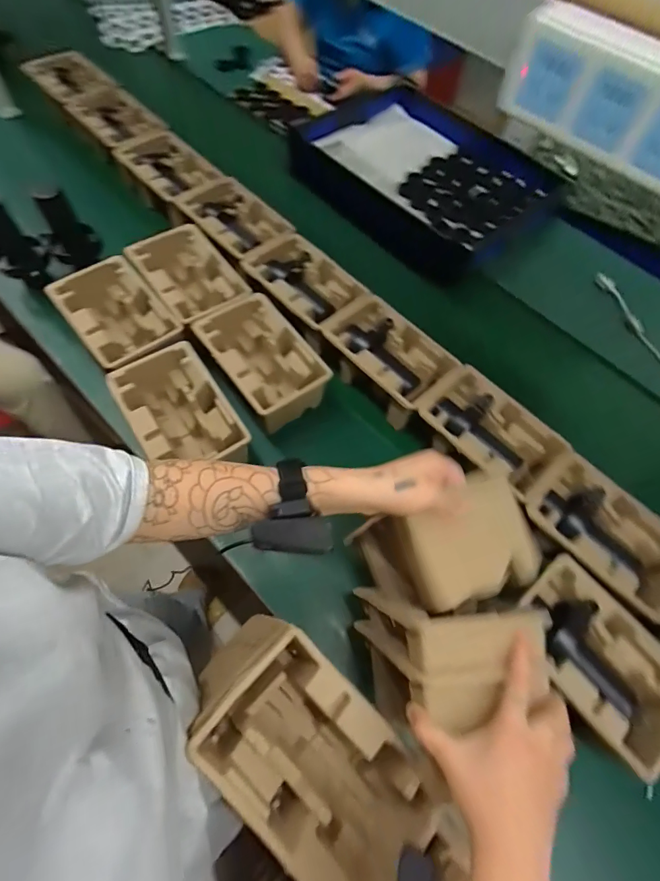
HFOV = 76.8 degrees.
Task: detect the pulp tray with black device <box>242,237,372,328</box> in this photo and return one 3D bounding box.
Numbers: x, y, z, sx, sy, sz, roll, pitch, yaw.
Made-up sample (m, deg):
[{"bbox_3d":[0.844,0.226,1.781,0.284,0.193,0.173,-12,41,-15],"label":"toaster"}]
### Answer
[{"bbox_3d":[-0.051,-0.313,0.850,0.157,0.070,0.234,-36,71,-18],"label":"pulp tray with black device"}]

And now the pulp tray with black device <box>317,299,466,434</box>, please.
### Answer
[{"bbox_3d":[0.108,-0.151,0.802,0.145,0.094,0.230,-40,73,-20],"label":"pulp tray with black device"}]

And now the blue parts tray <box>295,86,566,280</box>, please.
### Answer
[{"bbox_3d":[0.264,-0.728,1.167,0.635,0.138,0.482,40,68,14],"label":"blue parts tray"}]

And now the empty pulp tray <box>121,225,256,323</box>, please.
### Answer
[{"bbox_3d":[-0.274,-0.309,0.827,0.157,0.087,0.227,-34,71,-18],"label":"empty pulp tray"}]

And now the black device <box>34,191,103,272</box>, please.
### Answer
[{"bbox_3d":[-0.531,-0.425,0.844,0.058,0.157,0.096,43,69,16],"label":"black device"}]

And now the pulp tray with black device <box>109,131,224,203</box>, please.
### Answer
[{"bbox_3d":[-0.374,-0.627,0.970,0.151,0.043,0.234,-39,72,-19],"label":"pulp tray with black device"}]

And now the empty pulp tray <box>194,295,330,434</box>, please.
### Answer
[{"bbox_3d":[-0.124,-0.141,0.766,0.148,0.094,0.236,-35,71,-18],"label":"empty pulp tray"}]

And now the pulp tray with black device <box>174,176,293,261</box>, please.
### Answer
[{"bbox_3d":[-0.211,-0.472,0.907,0.237,0.052,0.154,38,68,14],"label":"pulp tray with black device"}]

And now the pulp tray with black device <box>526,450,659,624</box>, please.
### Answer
[{"bbox_3d":[0.426,0.147,0.651,0.151,0.057,0.228,-39,73,-20],"label":"pulp tray with black device"}]

